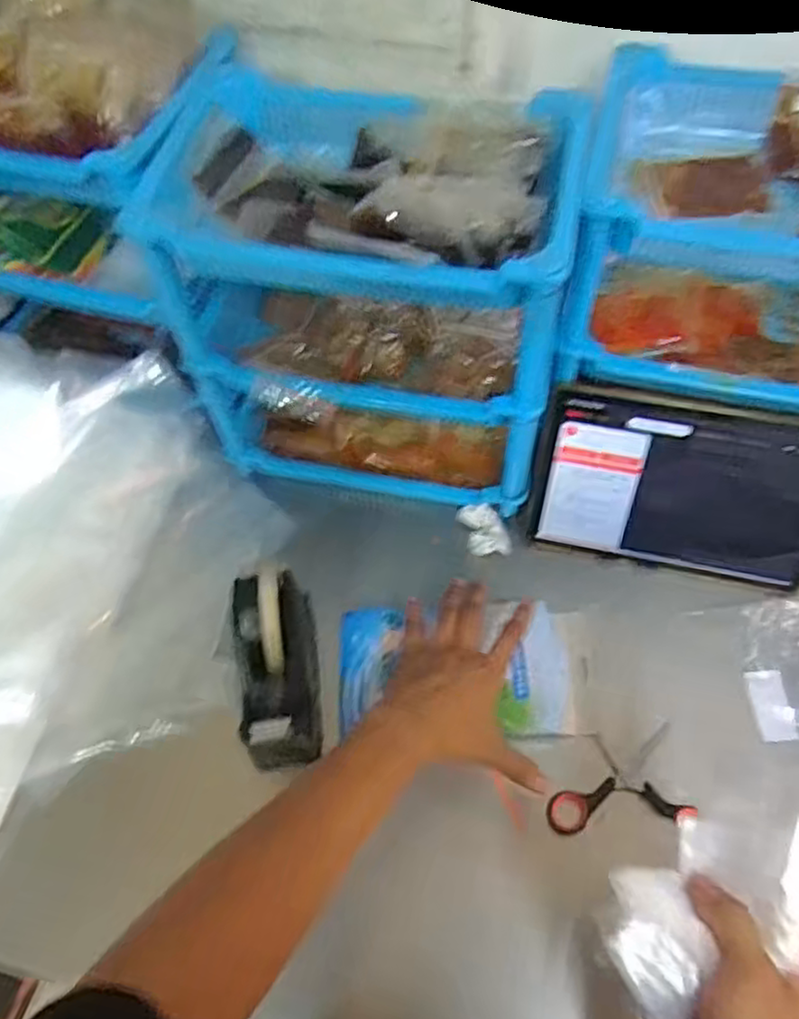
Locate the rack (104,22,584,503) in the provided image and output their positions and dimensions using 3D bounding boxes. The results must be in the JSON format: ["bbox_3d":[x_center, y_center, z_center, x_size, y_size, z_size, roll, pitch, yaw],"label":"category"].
[{"bbox_3d":[-0.019,-0.175,0.638,0.311,0.323,0.221,11,61,10],"label":"rack"}]

